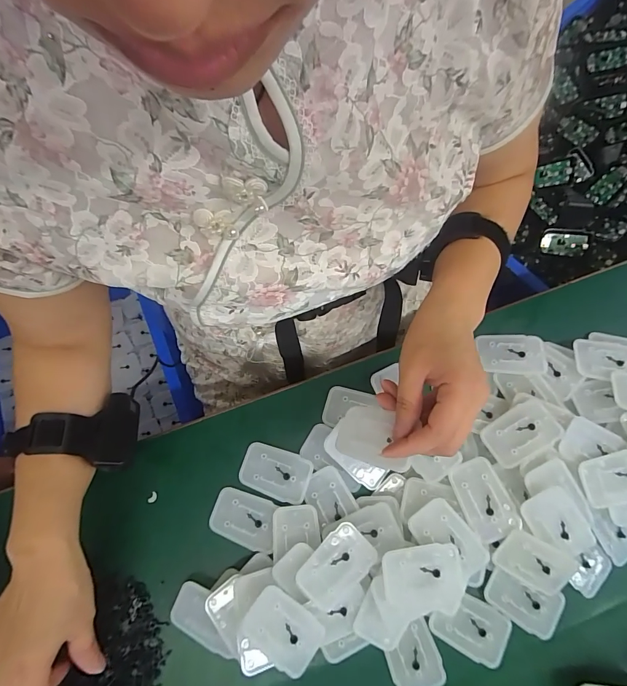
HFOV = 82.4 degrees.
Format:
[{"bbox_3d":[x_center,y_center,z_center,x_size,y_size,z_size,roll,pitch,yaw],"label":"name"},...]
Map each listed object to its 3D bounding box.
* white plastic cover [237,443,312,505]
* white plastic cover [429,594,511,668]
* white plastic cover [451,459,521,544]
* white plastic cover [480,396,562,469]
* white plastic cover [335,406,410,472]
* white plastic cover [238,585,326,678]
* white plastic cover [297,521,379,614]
[{"bbox_3d":[-0.038,0.130,0.360,0.069,0.005,0.045,17,77,4],"label":"white plastic cover"},{"bbox_3d":[0.144,0.260,0.328,0.068,0.005,0.045,28,78,7],"label":"white plastic cover"},{"bbox_3d":[0.158,0.145,0.335,0.044,0.008,0.067,-19,77,-5],"label":"white plastic cover"},{"bbox_3d":[0.204,0.088,0.352,0.069,0.010,0.046,-29,78,-7],"label":"white plastic cover"},{"bbox_3d":[0.048,0.075,0.290,0.065,0.007,0.045,-4,60,44],"label":"white plastic cover"},{"bbox_3d":[-0.025,0.244,0.304,0.068,0.006,0.045,41,65,-4],"label":"white plastic cover"},{"bbox_3d":[0.021,0.200,0.321,0.045,0.005,0.068,44,83,8],"label":"white plastic cover"}]

